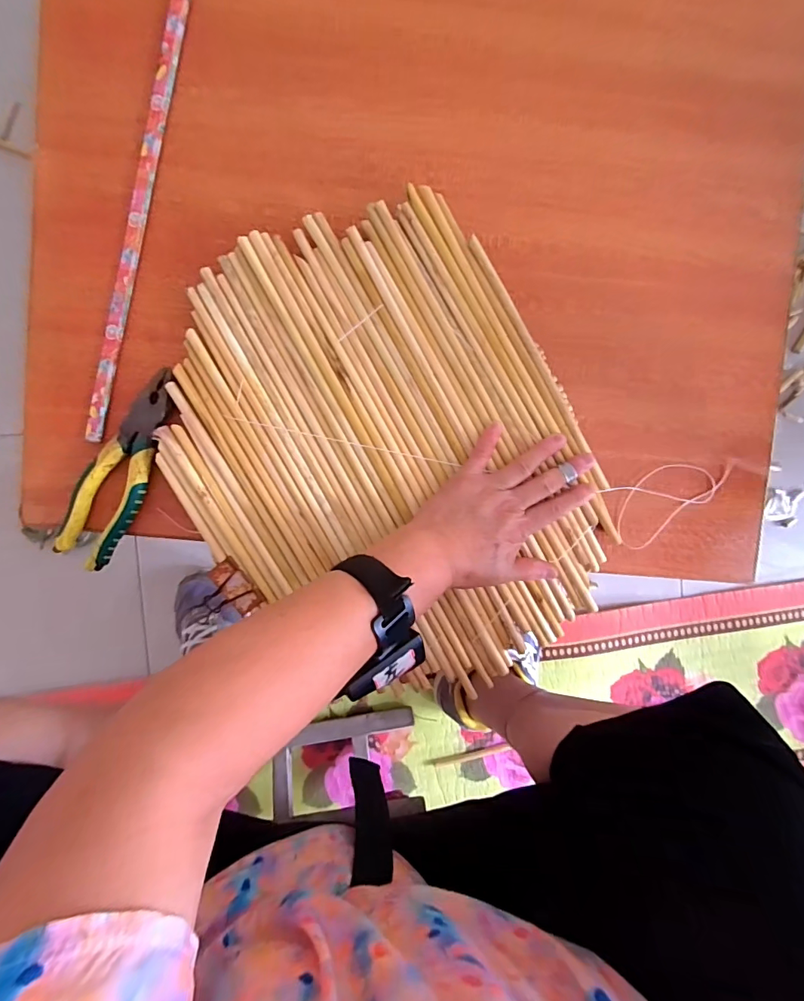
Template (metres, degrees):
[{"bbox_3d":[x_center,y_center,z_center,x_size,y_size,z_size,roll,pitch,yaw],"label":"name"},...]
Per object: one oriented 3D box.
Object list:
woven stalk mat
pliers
[{"bbox_3d":[-0.012,-0.032,0.396,0.319,0.021,0.423,-29,93,-2],"label":"woven stalk mat"},{"bbox_3d":[-0.247,-0.029,0.401,0.048,0.023,0.183,27,92,-4],"label":"pliers"}]

